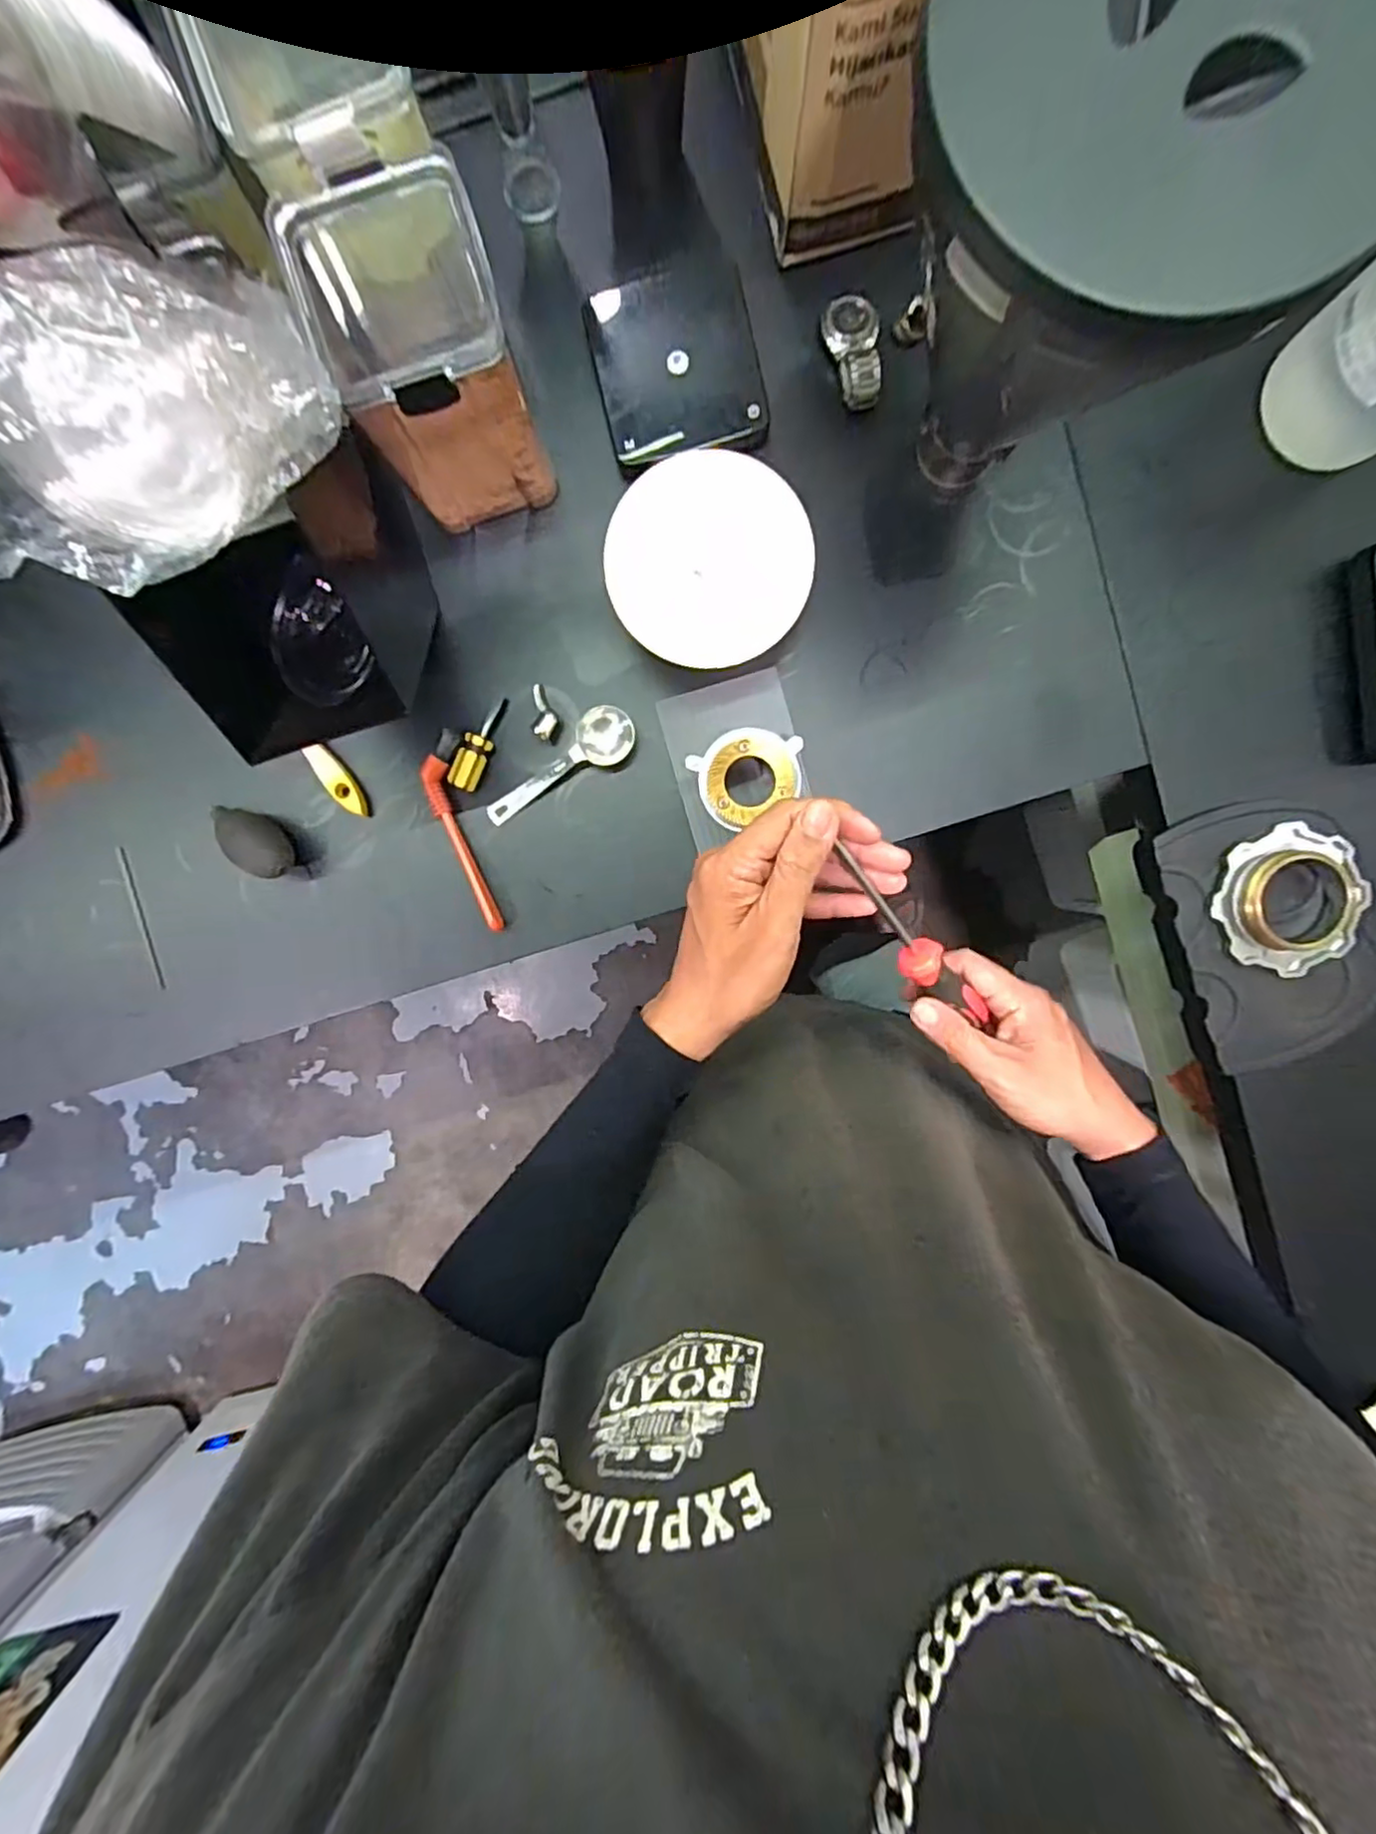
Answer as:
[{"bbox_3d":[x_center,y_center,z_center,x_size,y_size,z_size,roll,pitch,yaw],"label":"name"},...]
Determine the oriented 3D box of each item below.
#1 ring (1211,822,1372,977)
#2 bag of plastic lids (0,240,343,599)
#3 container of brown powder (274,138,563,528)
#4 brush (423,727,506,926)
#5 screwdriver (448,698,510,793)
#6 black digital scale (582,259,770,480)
[{"bbox_3d":[0.466,-0.012,0.504,0.108,0.023,0.109,0,94,1],"label":"ring"},{"bbox_3d":[-0.245,-0.202,0.276,0.174,0.079,0.082,-29,93,3],"label":"bag of plastic lids"},{"bbox_3d":[-0.159,-0.347,0.430,0.104,0.158,0.117,-15,93,2],"label":"container of brown powder"},{"bbox_3d":[-0.182,-0.065,0.523,0.035,0.017,0.159,-12,94,2],"label":"brush"},{"bbox_3d":[-0.163,-0.136,0.517,0.022,0.018,0.078,24,83,0],"label":"screwdriver"},{"bbox_3d":[-0.008,-0.404,0.487,0.116,0.021,0.132,-12,93,2],"label":"black digital scale"}]

